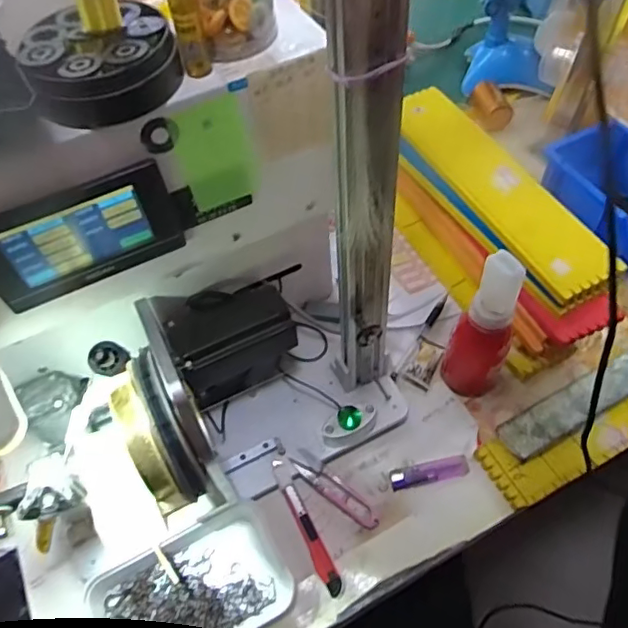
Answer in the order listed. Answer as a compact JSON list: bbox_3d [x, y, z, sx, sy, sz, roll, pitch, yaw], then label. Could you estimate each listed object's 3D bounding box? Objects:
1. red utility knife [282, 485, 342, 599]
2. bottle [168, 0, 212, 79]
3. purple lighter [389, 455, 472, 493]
[{"bbox_3d":[-0.002,0.217,0.545,0.016,0.004,0.107,-24,70,-12],"label":"red utility knife"},{"bbox_3d":[-0.080,-0.184,0.359,0.017,0.070,0.020,-13,57,-5],"label":"bottle"},{"bbox_3d":[0.117,0.160,0.571,0.078,0.010,0.021,-10,56,-3],"label":"purple lighter"}]

